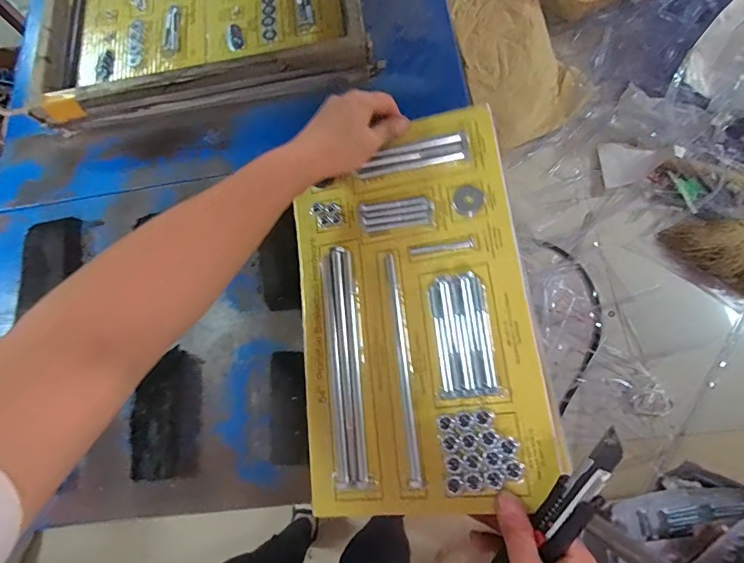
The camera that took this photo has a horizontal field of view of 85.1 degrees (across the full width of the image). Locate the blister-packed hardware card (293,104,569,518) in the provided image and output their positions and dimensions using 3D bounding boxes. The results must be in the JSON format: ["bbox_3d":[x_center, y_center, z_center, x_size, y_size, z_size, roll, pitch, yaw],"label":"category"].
[{"bbox_3d":[0.035,0.022,0.406,0.235,0.017,0.371,-10,74,15],"label":"blister-packed hardware card"}]

